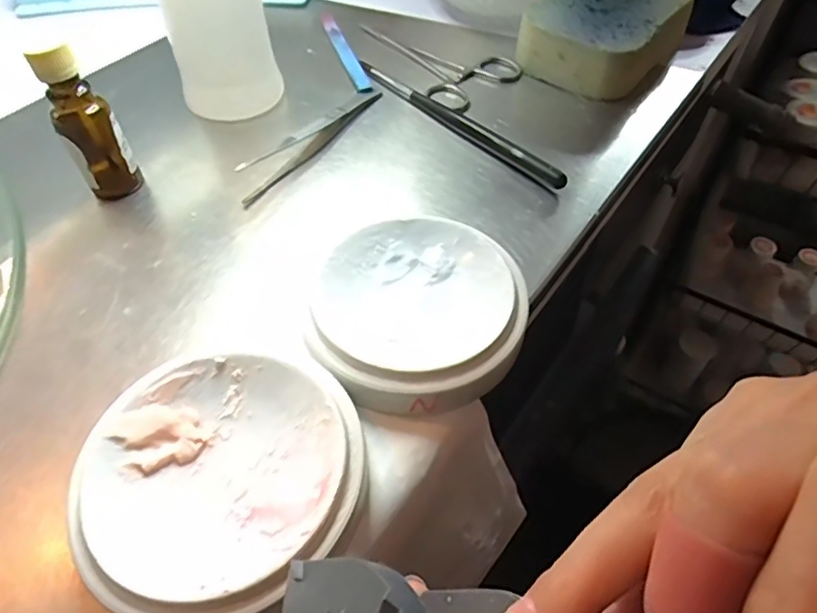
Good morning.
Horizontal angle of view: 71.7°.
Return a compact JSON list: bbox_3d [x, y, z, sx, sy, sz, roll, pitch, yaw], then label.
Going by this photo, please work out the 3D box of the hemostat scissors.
[{"bbox_3d":[0.020,-0.168,0.377,0.065,0.004,0.115,-28,57,-20],"label":"hemostat scissors"}]

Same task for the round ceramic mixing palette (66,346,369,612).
[{"bbox_3d":[-0.060,0.056,0.188,0.085,0.022,0.088,0,52,0],"label":"round ceramic mixing palette"}]

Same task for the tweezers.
[{"bbox_3d":[-0.059,-0.096,0.319,0.028,0.006,0.117,30,57,22],"label":"tweezers"}]

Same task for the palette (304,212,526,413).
[{"bbox_3d":[0.004,0.003,0.231,0.081,0.021,0.087,0,52,0],"label":"palette"}]

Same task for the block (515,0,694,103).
[{"bbox_3d":[0.130,-0.179,0.367,0.075,0.035,0.113,33,59,23],"label":"block"}]

